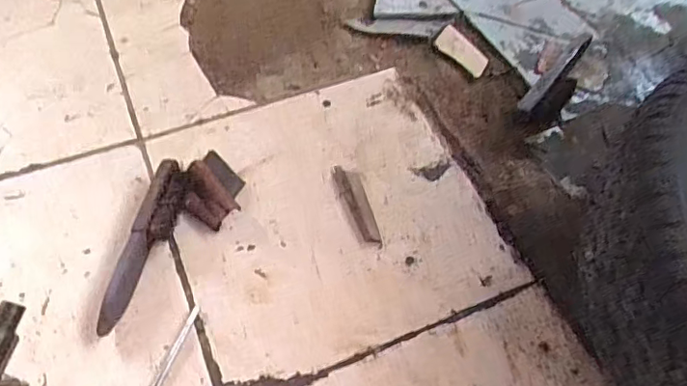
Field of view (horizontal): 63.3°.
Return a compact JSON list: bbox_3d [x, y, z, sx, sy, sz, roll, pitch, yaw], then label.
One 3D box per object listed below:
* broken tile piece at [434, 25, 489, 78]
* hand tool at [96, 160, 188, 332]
[{"bbox_3d":[0.195,-0.231,0.904,0.048,0.007,0.110,-29,62,-21],"label":"broken tile piece"},{"bbox_3d":[-0.236,0.062,0.681,0.047,0.031,0.223,11,57,3],"label":"hand tool"}]

